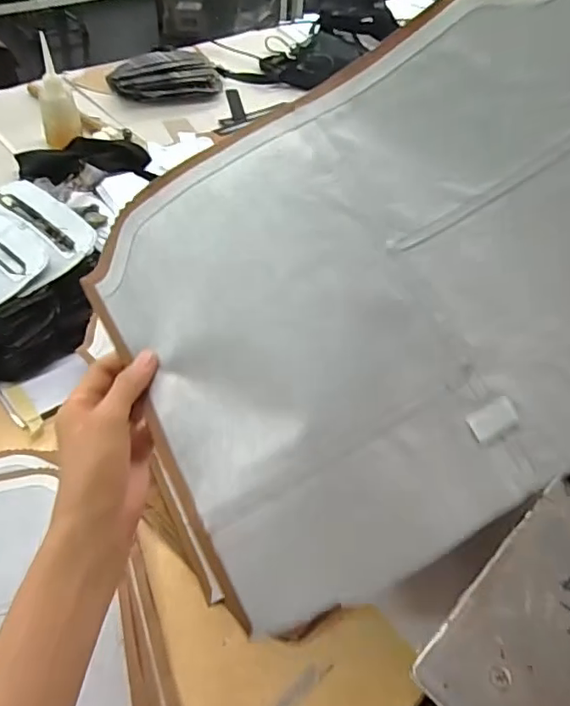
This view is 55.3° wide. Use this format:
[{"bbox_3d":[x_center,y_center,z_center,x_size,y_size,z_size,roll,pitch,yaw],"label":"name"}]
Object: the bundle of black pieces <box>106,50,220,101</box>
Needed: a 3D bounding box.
[{"bbox_3d":[-0.263,-0.615,1.186,0.237,0.063,0.170,-9,49,-13],"label":"bundle of black pieces"}]

